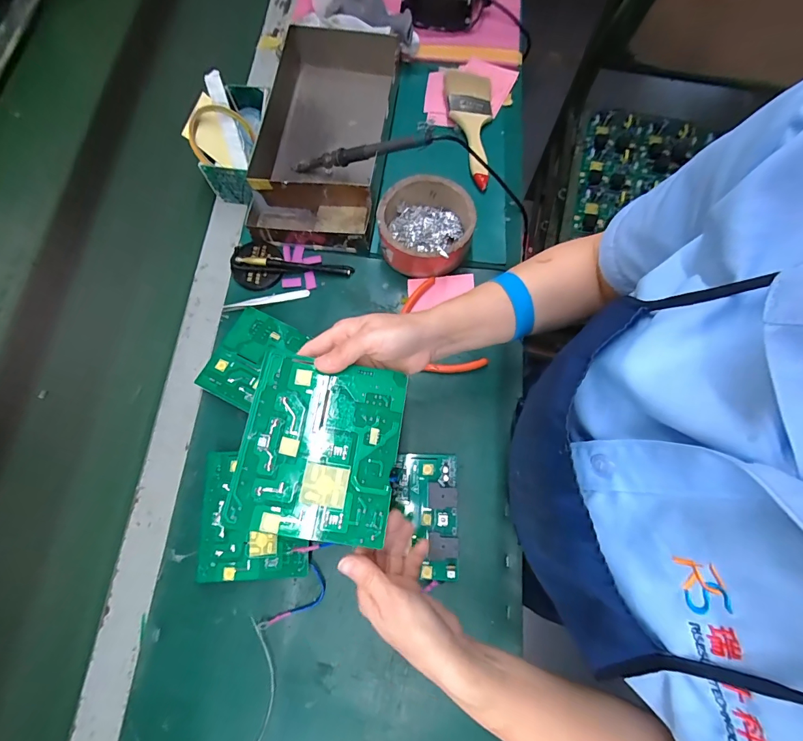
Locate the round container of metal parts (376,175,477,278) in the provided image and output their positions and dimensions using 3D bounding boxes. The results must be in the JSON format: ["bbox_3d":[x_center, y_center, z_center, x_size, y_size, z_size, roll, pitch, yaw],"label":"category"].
[{"bbox_3d":[0.031,-0.188,0.508,0.122,0.050,0.116,0,74,1],"label":"round container of metal parts"}]

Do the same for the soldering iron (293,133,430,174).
[{"bbox_3d":[-0.062,-0.290,0.519,0.213,0.019,0.017,2,73,24],"label":"soldering iron"}]

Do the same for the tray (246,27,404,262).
[{"bbox_3d":[-0.113,-0.332,0.547,0.187,0.062,0.327,6,74,2],"label":"tray"}]

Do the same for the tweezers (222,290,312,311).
[{"bbox_3d":[-0.177,-0.093,0.508,0.110,0.009,0.012,-13,74,-3],"label":"tweezers"}]

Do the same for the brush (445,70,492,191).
[{"bbox_3d":[0.101,-0.362,0.570,0.068,0.021,0.194,1,74,1],"label":"brush"}]

